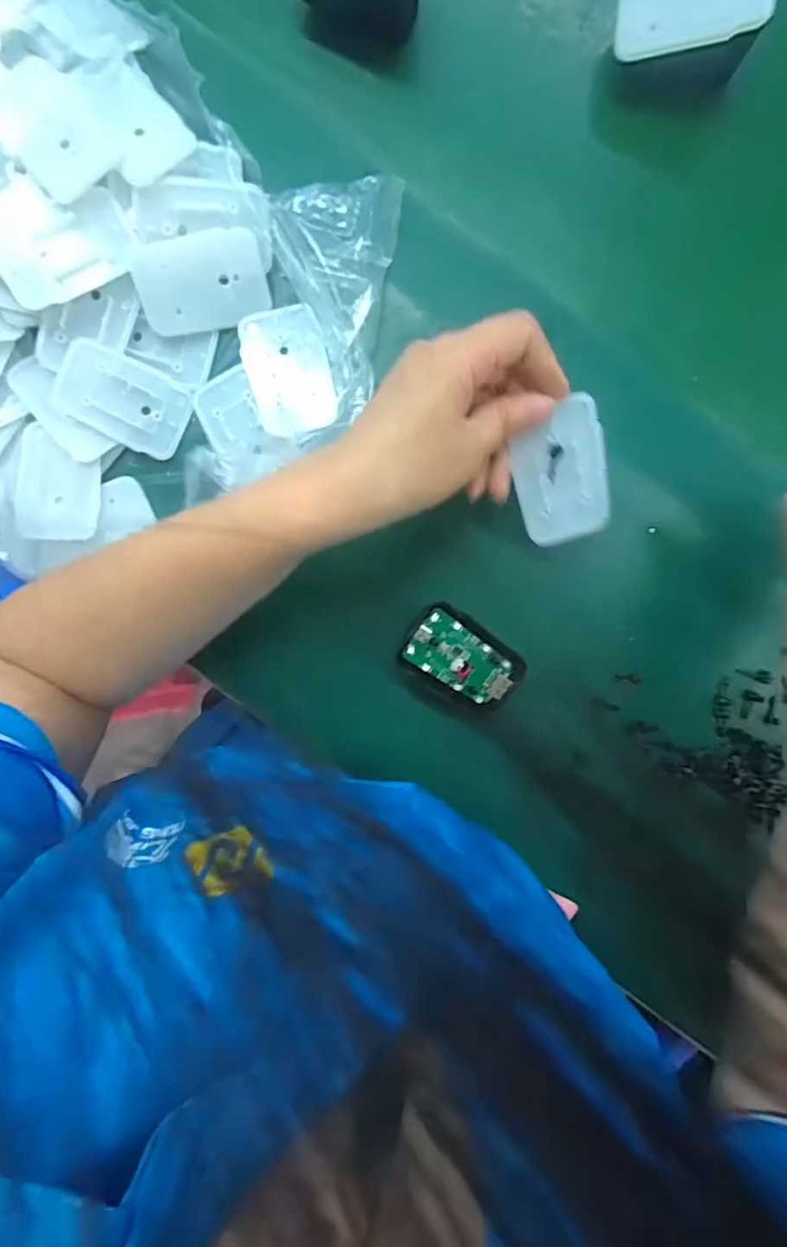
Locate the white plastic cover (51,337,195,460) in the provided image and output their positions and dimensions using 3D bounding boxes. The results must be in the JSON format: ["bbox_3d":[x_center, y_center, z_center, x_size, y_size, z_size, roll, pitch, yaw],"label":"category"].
[{"bbox_3d":[-0.154,-0.128,0.308,0.070,0.005,0.045,25,97,-12],"label":"white plastic cover"}]

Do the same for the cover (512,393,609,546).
[{"bbox_3d":[0.086,-0.075,0.277,0.045,0.004,0.070,-17,116,7],"label":"cover"}]

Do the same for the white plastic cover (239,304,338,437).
[{"bbox_3d":[-0.060,-0.144,0.308,0.047,0.009,0.067,-16,92,2],"label":"white plastic cover"}]

